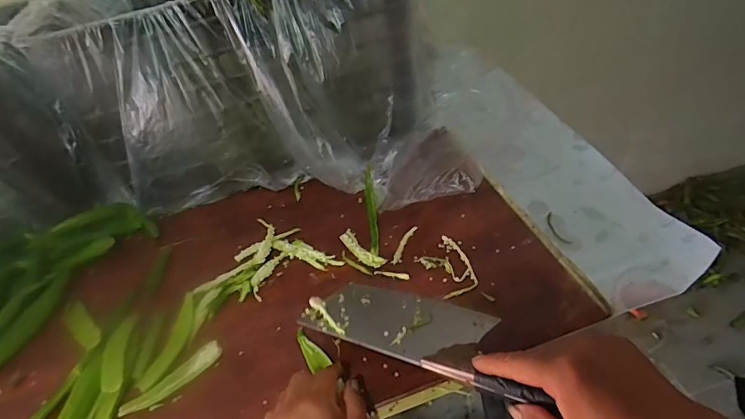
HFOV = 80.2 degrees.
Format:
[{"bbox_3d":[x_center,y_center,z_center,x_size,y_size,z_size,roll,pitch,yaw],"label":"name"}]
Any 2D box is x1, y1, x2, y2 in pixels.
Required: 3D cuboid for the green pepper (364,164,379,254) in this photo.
[{"bbox_3d":[-0.002,-0.005,0.593,0.013,0.024,0.151,-7,42,1],"label":"green pepper"}]

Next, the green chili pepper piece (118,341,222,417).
[{"bbox_3d":[-0.198,0.168,0.438,0.103,0.010,0.021,-34,48,-26],"label":"green chili pepper piece"}]

